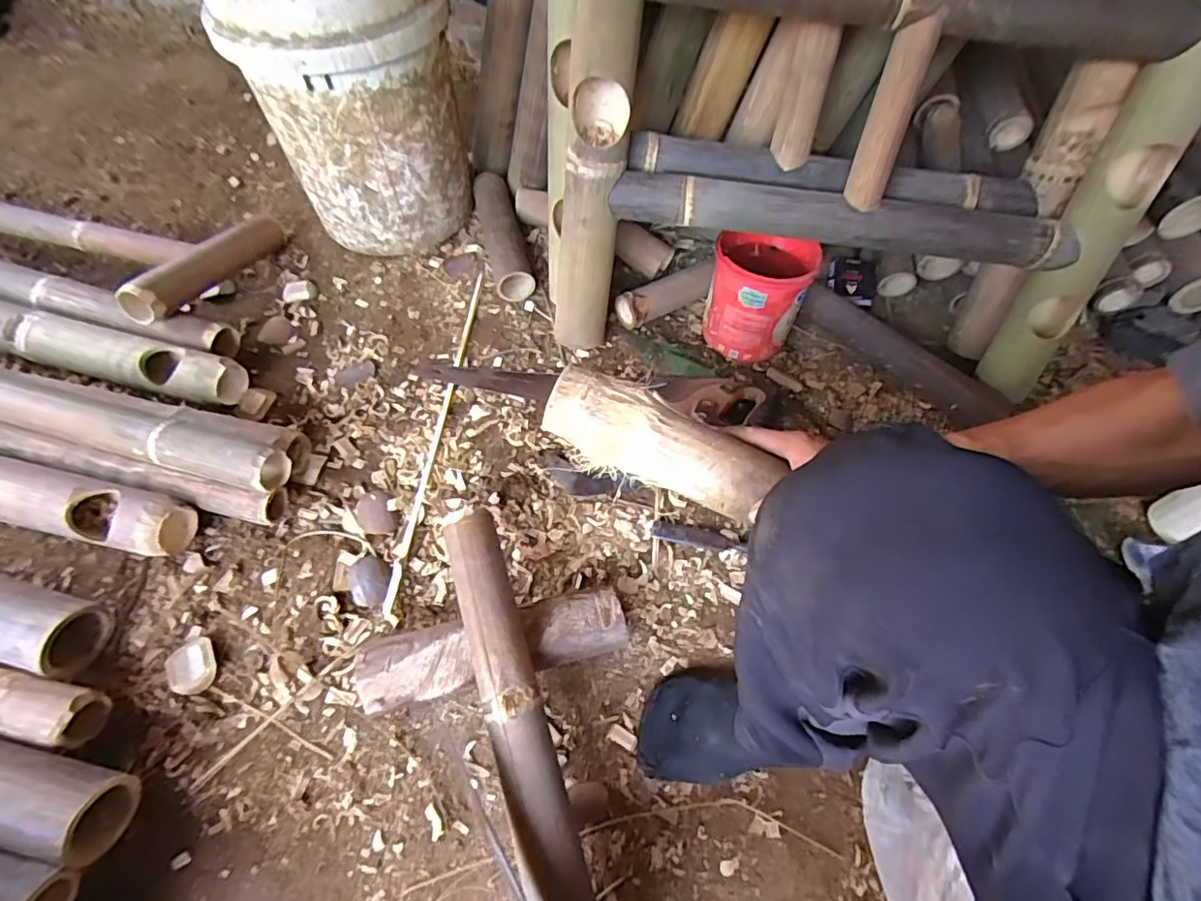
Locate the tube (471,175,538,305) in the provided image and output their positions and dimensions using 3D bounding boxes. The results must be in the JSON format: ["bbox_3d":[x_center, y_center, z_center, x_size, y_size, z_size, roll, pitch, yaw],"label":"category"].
[{"bbox_3d":[-0.164,-0.358,0.939,0.066,0.067,0.242,-12,60,-11],"label":"tube"}]

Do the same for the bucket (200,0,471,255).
[{"bbox_3d":[-0.366,-0.528,0.854,0.270,0.385,0.285,-15,60,-12],"label":"bucket"}]

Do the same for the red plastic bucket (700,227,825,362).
[{"bbox_3d":[0.231,-0.230,0.834,0.145,0.159,0.132,10,59,2],"label":"red plastic bucket"}]

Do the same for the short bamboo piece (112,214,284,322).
[{"bbox_3d":[-0.582,-0.287,0.845,0.041,0.057,0.287,15,43,5],"label":"short bamboo piece"}]

